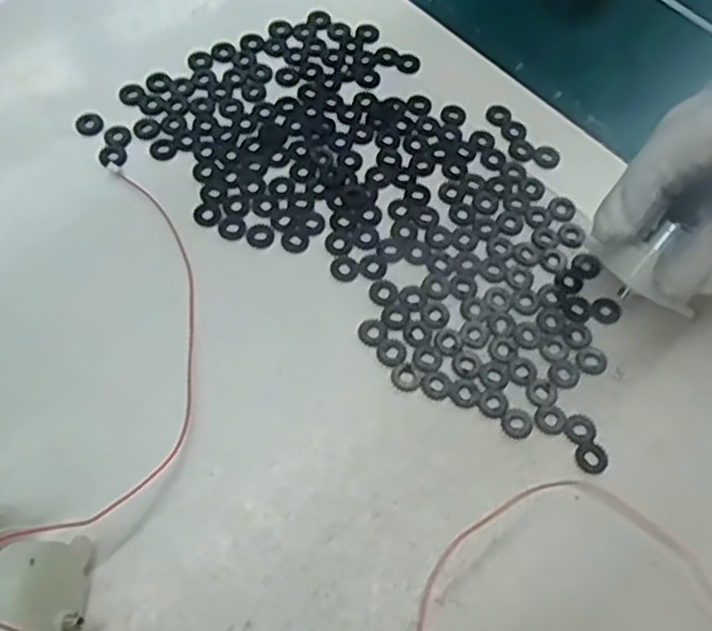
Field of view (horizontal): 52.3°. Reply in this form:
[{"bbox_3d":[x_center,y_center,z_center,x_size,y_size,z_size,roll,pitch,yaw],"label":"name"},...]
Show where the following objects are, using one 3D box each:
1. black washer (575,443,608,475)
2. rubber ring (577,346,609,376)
[{"bbox_3d":[0.079,0.047,0.241,0.010,0.004,0.011,1,64,-2],"label":"black washer"},{"bbox_3d":[0.084,0.016,0.258,0.011,0.004,0.011,1,64,-2],"label":"rubber ring"}]

